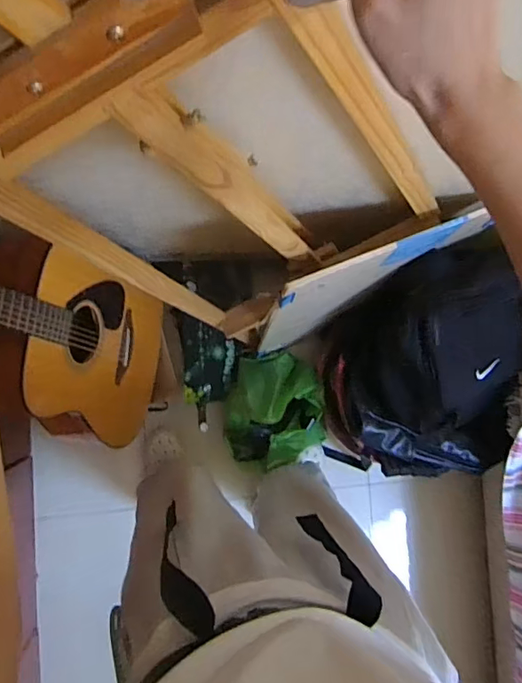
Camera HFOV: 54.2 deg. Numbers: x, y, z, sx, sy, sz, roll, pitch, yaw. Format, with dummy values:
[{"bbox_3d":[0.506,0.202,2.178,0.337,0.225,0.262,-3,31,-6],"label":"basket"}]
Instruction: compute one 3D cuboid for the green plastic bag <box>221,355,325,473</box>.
[{"bbox_3d":[0.034,0.171,1.302,0.259,0.166,0.271,-7,89,-8],"label":"green plastic bag"}]

